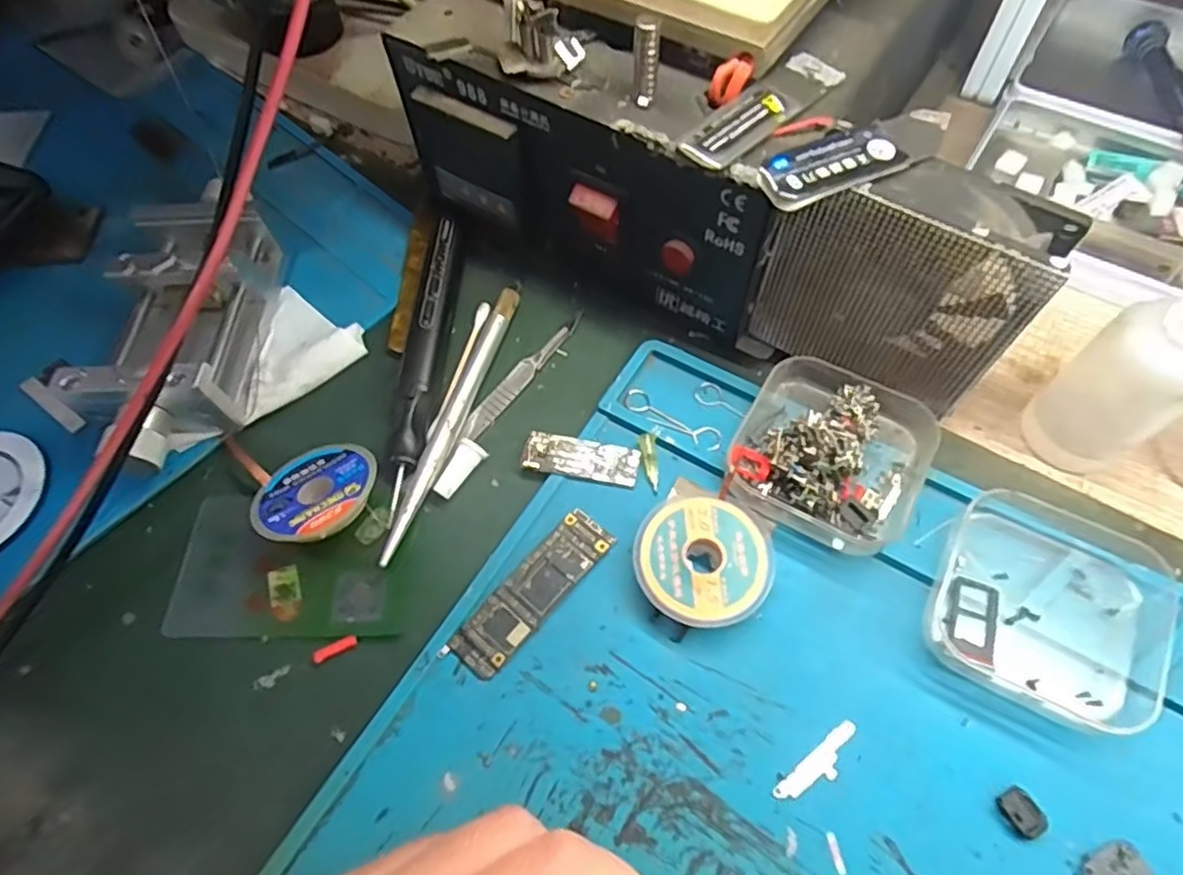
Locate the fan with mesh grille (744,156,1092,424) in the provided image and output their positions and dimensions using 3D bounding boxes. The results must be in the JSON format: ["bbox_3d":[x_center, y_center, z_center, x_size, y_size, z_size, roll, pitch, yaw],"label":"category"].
[{"bbox_3d":[0.103,-0.050,0.230,0.081,0.085,0.027,28,67,18],"label":"fan with mesh grille"}]

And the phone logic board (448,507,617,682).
[{"bbox_3d":[-0.020,0.053,0.230,0.020,0.004,0.064,36,69,21],"label":"phone logic board"}]

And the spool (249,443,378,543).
[{"bbox_3d":[-0.100,0.020,0.244,0.038,0.009,0.044,30,57,36],"label":"spool"}]

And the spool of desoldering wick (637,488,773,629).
[{"bbox_3d":[0.038,0.043,0.227,0.045,0.012,0.043,-2,61,3],"label":"spool of desoldering wick"}]

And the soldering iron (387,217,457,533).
[{"bbox_3d":[-0.068,-0.033,0.269,0.013,0.019,0.135,2,61,5],"label":"soldering iron"}]

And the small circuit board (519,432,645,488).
[{"bbox_3d":[-0.004,0.008,0.253,0.044,0.004,0.016,11,67,6],"label":"small circuit board"}]

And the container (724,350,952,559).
[{"bbox_3d":[0.085,0.004,0.240,0.063,0.023,0.062,25,66,16],"label":"container"}]

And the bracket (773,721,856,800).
[{"bbox_3d":[0.069,0.098,0.200,0.032,0.004,0.009,-35,65,-15],"label":"bracket"}]

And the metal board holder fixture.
[{"bbox_3d":[-0.168,-0.048,0.273,0.066,0.037,0.128,2,61,5],"label":"metal board holder fixture"}]

